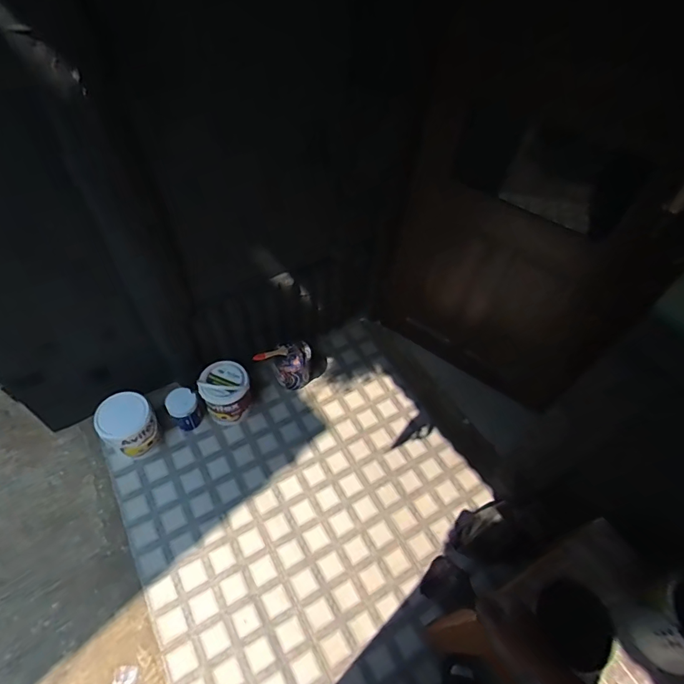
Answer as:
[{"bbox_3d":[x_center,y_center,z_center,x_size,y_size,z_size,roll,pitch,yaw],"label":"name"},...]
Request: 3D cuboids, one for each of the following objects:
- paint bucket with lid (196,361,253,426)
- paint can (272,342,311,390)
[{"bbox_3d":[-0.455,0.207,1.724,0.178,0.211,0.163,3,53,-4],"label":"paint bucket with lid"},{"bbox_3d":[-0.197,0.112,1.830,0.150,0.197,0.140,3,53,-4],"label":"paint can"}]

